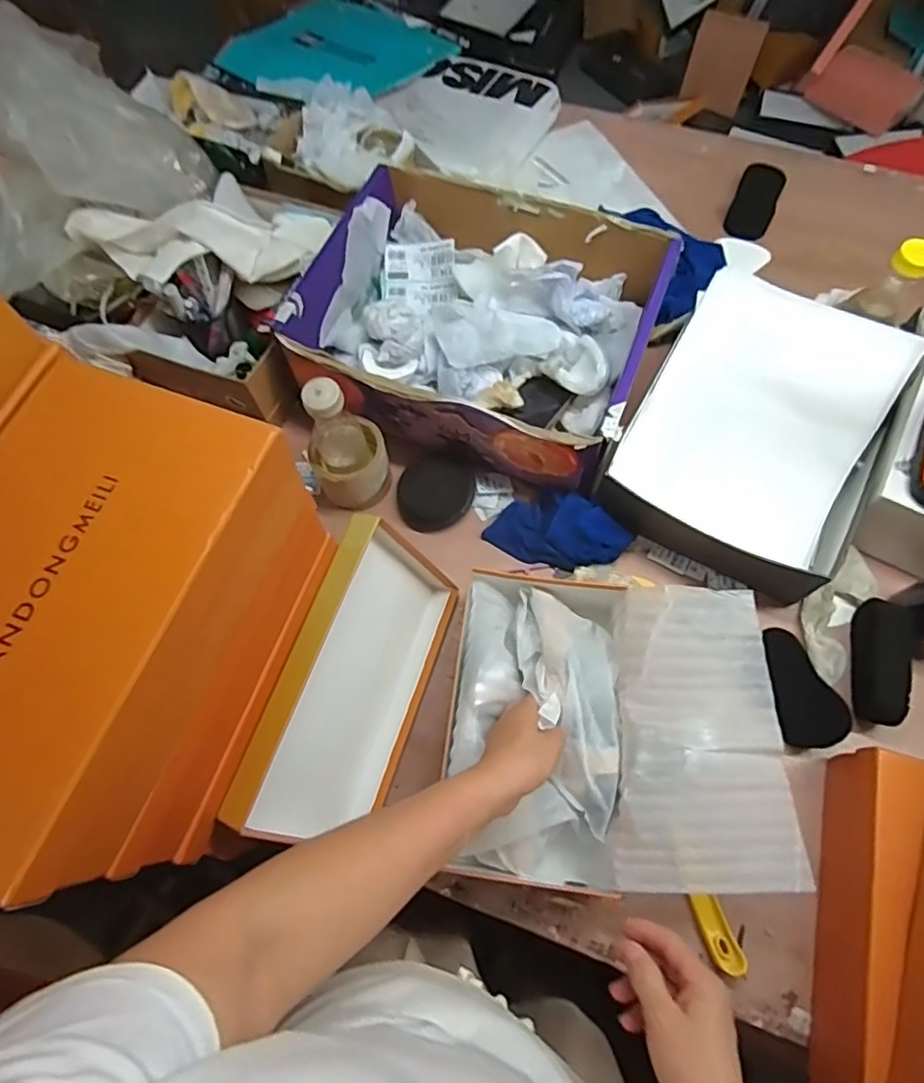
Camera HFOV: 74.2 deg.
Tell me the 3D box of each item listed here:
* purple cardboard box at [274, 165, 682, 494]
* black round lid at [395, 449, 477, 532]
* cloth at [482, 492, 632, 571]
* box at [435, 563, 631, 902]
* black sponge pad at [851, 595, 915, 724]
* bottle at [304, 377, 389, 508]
[{"bbox_3d":[0.024,-0.276,0.767,0.397,0.123,0.330,20,70,10],"label":"purple cardboard box"},{"bbox_3d":[-0.033,-0.063,0.754,0.090,0.011,0.101,16,87,10],"label":"black round lid"},{"bbox_3d":[0.114,-0.014,0.712,0.149,0.059,0.087,29,72,13],"label":"cloth"},{"bbox_3d":[0.072,0.183,0.617,0.161,0.102,0.286,8,68,5],"label":"box"},{"bbox_3d":[0.442,0.124,0.640,0.031,0.051,0.130,13,69,7],"label":"black sponge pad"},{"bbox_3d":[-0.131,-0.111,0.682,0.083,0.164,0.071,-25,69,-8],"label":"bottle"}]

